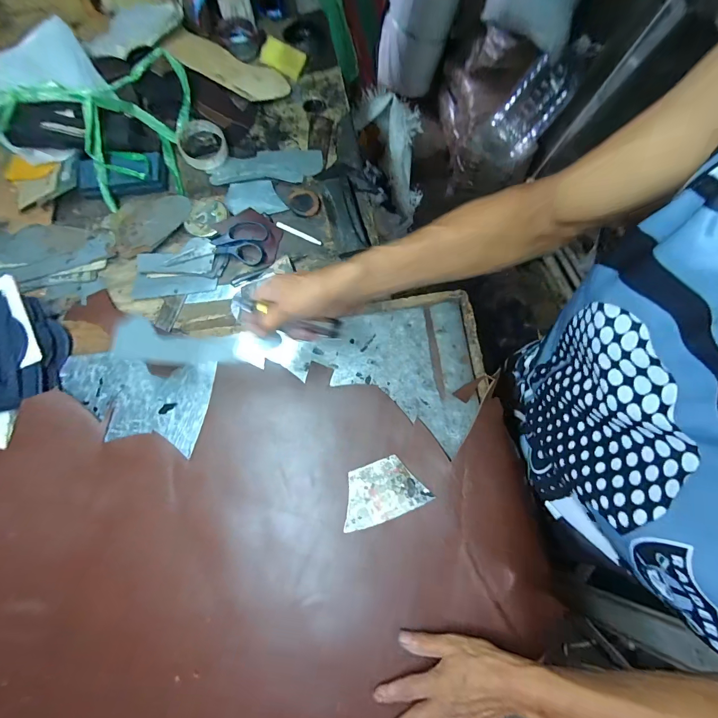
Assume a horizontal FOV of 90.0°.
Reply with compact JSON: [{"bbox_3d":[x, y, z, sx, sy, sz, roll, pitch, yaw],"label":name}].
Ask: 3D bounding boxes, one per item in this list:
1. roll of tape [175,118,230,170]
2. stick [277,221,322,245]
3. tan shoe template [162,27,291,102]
[{"bbox_3d":[-0.294,-0.403,0.673,0.088,0.033,0.090,-20,73,-7],"label":"roll of tape"},{"bbox_3d":[-0.104,-0.215,0.616,0.086,0.005,0.010,27,74,8],"label":"stick"},{"bbox_3d":[-0.253,-0.574,0.704,0.226,0.017,0.092,19,72,-12],"label":"tan shoe template"}]

